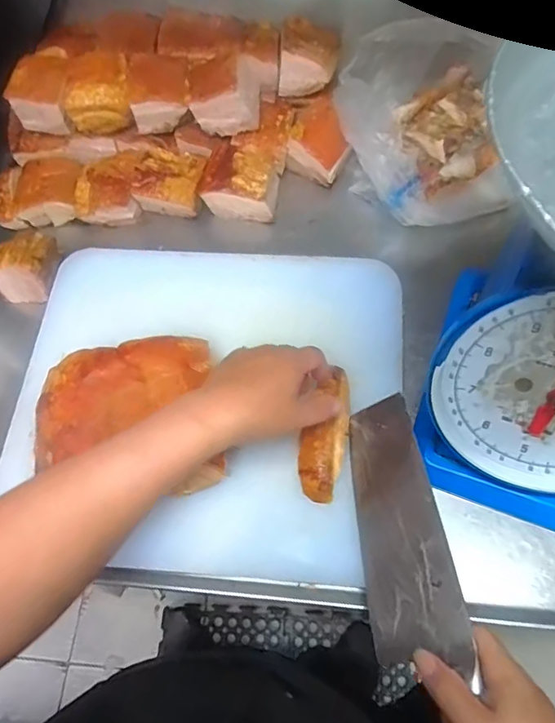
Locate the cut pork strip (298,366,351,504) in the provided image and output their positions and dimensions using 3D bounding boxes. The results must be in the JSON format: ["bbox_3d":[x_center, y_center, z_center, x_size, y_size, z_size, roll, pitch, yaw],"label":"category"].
[{"bbox_3d":[0.048,0.067,0.498,0.043,0.018,0.130,15,66,10],"label":"cut pork strip"}]

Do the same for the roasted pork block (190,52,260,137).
[{"bbox_3d":[-0.064,-0.326,0.632,0.078,0.073,0.075,-8,65,0],"label":"roasted pork block"}]

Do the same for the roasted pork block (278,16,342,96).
[{"bbox_3d":[0.041,-0.387,0.660,0.072,0.049,0.079,5,66,6],"label":"roasted pork block"}]

